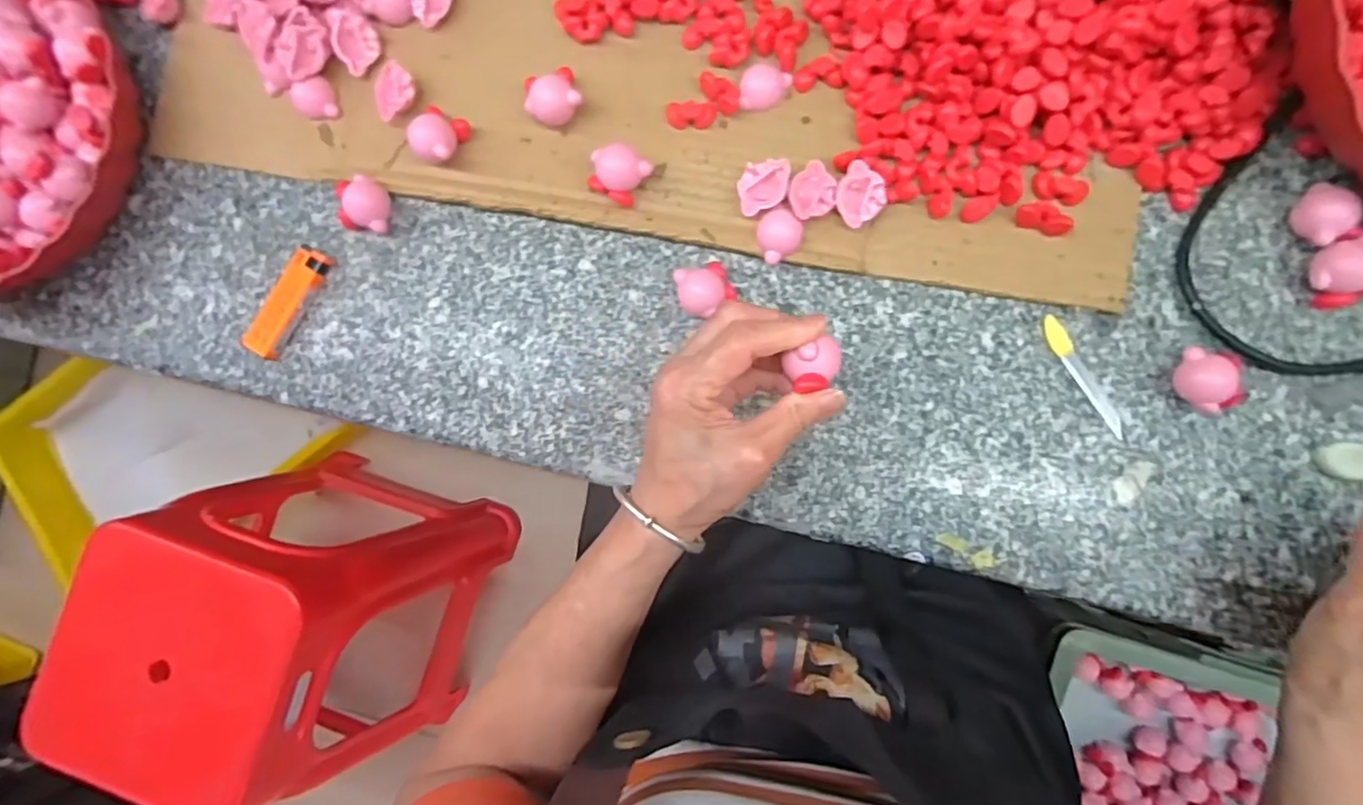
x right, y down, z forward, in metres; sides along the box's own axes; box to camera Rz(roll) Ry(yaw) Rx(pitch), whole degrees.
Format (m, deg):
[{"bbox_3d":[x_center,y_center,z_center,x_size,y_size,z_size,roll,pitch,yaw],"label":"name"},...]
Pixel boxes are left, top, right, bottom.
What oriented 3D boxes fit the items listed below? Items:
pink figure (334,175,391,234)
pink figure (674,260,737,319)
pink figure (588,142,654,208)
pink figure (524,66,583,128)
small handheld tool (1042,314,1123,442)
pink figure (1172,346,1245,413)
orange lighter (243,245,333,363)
[{"bbox_3d":[-0.212,-0.132,0.429,0.030,0.024,0.036,5,87,6],"label":"pink figure"},{"bbox_3d":[0.015,-0.071,0.401,0.033,0.029,0.033,0,90,6],"label":"pink figure"},{"bbox_3d":[-0.039,-0.142,0.402,0.035,0.025,0.030,27,89,7],"label":"pink figure"},{"bbox_3d":[-0.081,-0.193,0.410,0.034,0.026,0.033,0,86,5],"label":"pink figure"},{"bbox_3d":[0.243,-0.016,0.389,0.011,0.004,0.081,-30,84,3],"label":"small handheld tool"},{"bbox_3d":[0.307,-0.014,0.369,0.038,0.027,0.037,-9,85,5],"label":"pink figure"},{"bbox_3d":[-0.268,-0.069,0.436,0.029,0.014,0.079,31,89,7],"label":"orange lighter"}]

